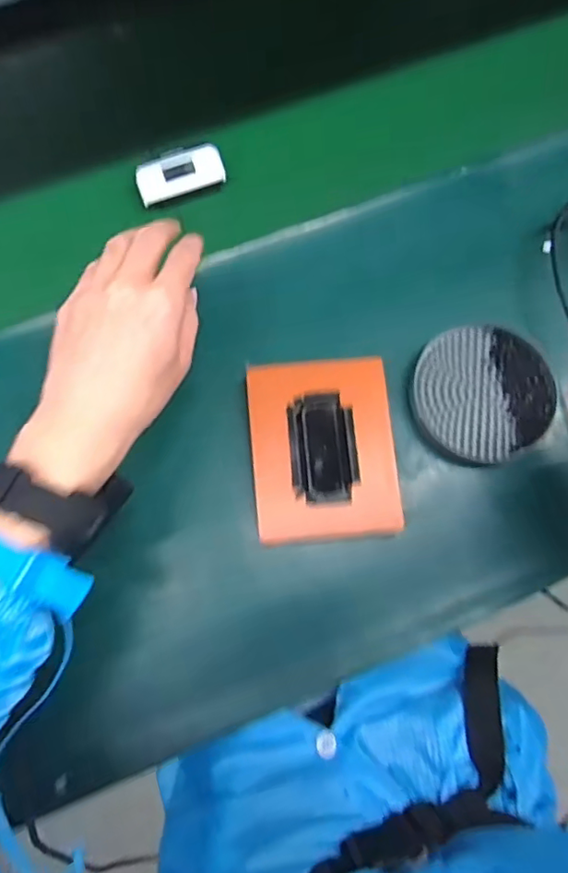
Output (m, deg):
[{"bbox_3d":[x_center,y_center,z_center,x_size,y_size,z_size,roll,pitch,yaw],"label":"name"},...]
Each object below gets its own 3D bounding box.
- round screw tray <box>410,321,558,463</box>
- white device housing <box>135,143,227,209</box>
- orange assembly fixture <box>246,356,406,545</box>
[{"bbox_3d":[0.161,-0.035,0.470,0.114,0.027,0.110,0,76,-1],"label":"round screw tray"},{"bbox_3d":[-0.092,-0.233,0.494,0.076,0.013,0.036,-21,77,-6],"label":"white device housing"},{"bbox_3d":[0.031,0.011,0.453,0.110,0.035,0.139,-5,76,-3],"label":"orange assembly fixture"}]

